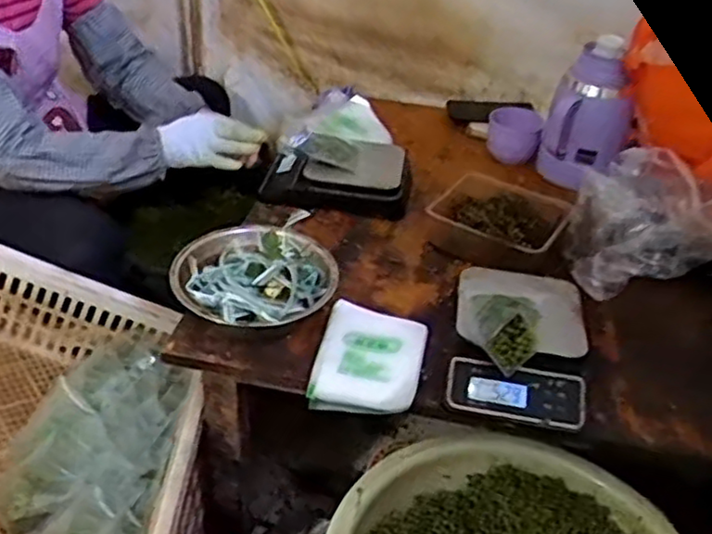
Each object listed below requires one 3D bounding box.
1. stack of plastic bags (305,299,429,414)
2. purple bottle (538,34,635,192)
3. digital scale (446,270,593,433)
[{"bbox_3d":[0.017,0.102,0.810,0.114,0.032,0.147,10,36,9],"label":"stack of plastic bags"},{"bbox_3d":[0.369,-0.248,1.135,0.134,0.213,0.116,17,38,17],"label":"purple bottle"},{"bbox_3d":[0.186,0.076,0.817,0.147,0.067,0.205,8,36,6],"label":"digital scale"}]

